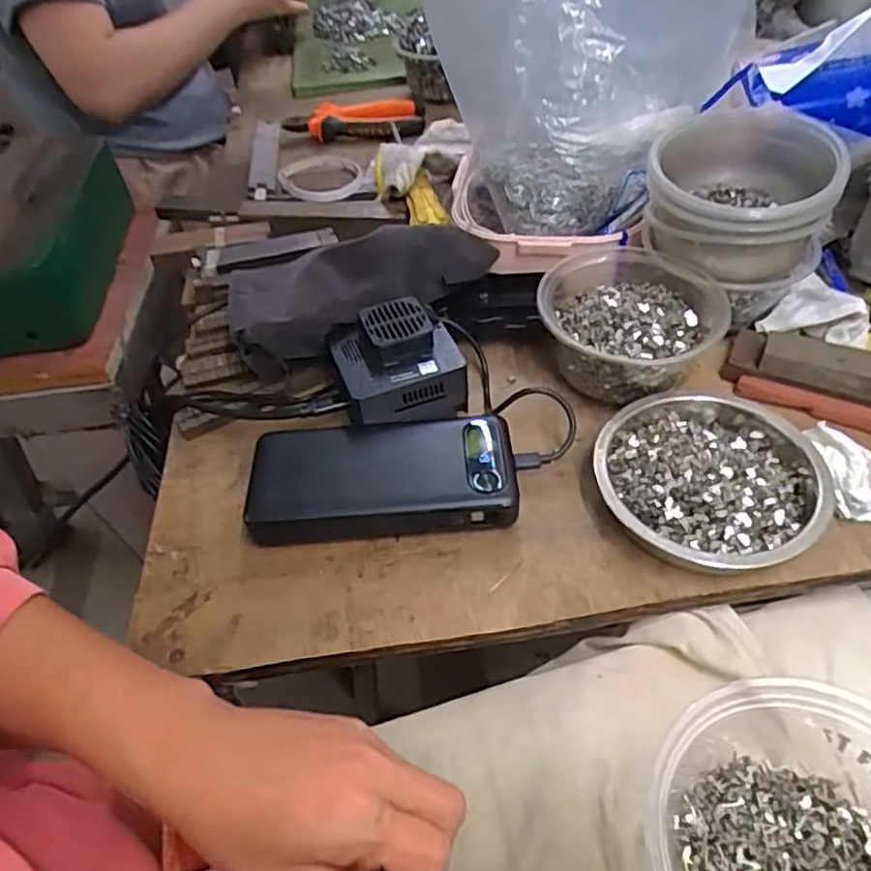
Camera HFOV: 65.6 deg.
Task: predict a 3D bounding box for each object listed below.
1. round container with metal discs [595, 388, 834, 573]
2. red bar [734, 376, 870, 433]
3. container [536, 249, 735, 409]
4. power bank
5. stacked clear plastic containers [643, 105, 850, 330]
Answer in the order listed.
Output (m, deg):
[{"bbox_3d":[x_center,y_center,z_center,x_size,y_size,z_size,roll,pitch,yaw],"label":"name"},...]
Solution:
[{"bbox_3d":[0.157,0.021,0.391,0.118,0.032,0.129,-2,47,3],"label":"round container with metal discs"},{"bbox_3d":[0.266,-0.011,0.421,0.147,0.011,0.015,20,52,21],"label":"red bar"},{"bbox_3d":[0.128,-0.072,0.451,0.115,0.050,0.115,5,48,9],"label":"container"},{"bbox_3d":[-0.032,0.025,0.405,0.155,0.028,0.072,-4,47,1],"label":"power bank"},{"bbox_3d":[0.204,-0.152,0.462,0.112,0.095,0.113,16,51,18],"label":"stacked clear plastic containers"}]

